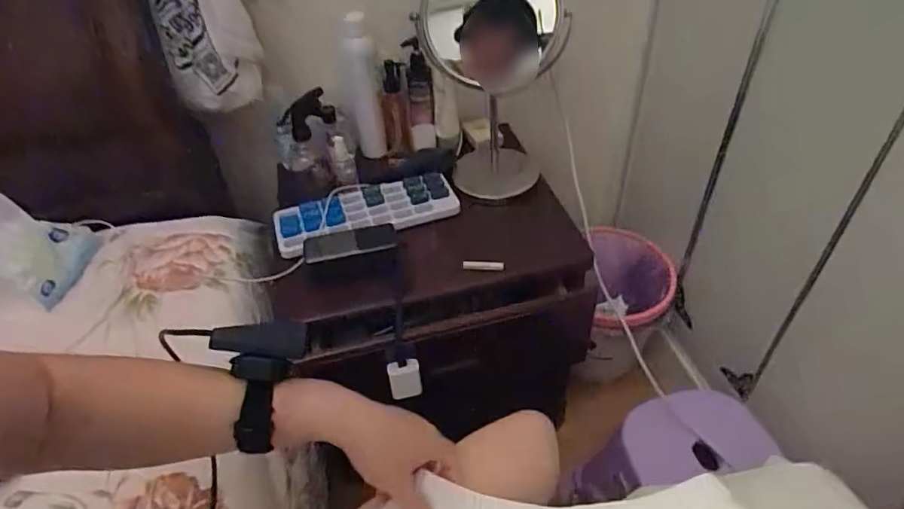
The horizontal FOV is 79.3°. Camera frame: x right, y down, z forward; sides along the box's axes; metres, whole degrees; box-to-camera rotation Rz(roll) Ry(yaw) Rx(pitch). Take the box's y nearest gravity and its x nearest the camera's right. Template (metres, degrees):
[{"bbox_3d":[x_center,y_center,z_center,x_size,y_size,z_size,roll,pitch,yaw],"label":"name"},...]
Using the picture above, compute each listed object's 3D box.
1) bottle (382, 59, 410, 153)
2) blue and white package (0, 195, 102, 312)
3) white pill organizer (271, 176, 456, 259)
[{"bbox_3d":[-0.095,-0.233,0.905,0.044,0.166,0.042,-6,43,-3],"label":"bottle"},{"bbox_3d":[-0.587,-0.010,0.758,0.146,0.018,0.120,29,55,-17],"label":"blue and white package"},{"bbox_3d":[-0.137,-0.072,0.861,0.276,0.027,0.107,-15,44,-12],"label":"white pill organizer"}]

